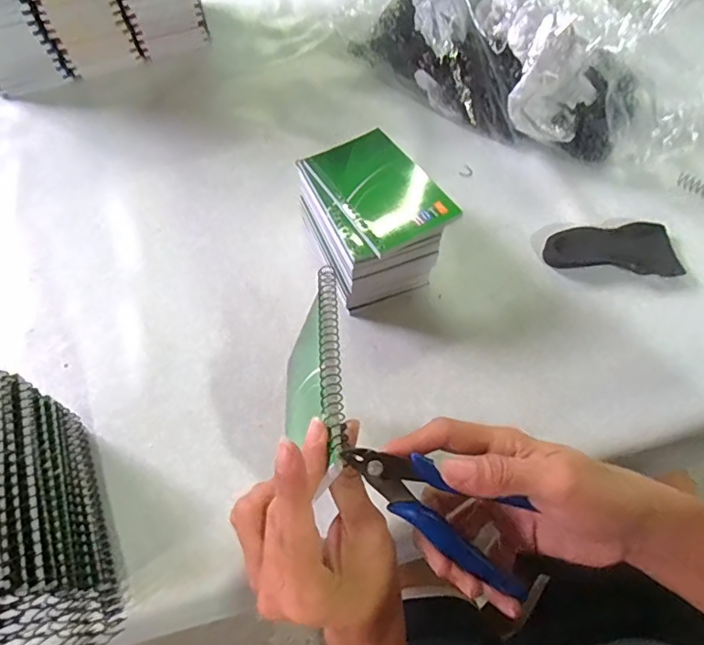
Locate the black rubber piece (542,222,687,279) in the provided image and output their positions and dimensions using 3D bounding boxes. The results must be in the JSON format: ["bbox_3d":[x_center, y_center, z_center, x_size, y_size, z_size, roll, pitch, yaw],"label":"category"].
[{"bbox_3d":[0.243,-0.072,0.477,0.120,0.018,0.057,8,59,7],"label":"black rubber piece"}]

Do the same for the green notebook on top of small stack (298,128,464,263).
[{"bbox_3d":[0.017,-0.115,0.436,0.092,0.018,0.129,-27,61,-14],"label":"green notebook on top of small stack"}]

